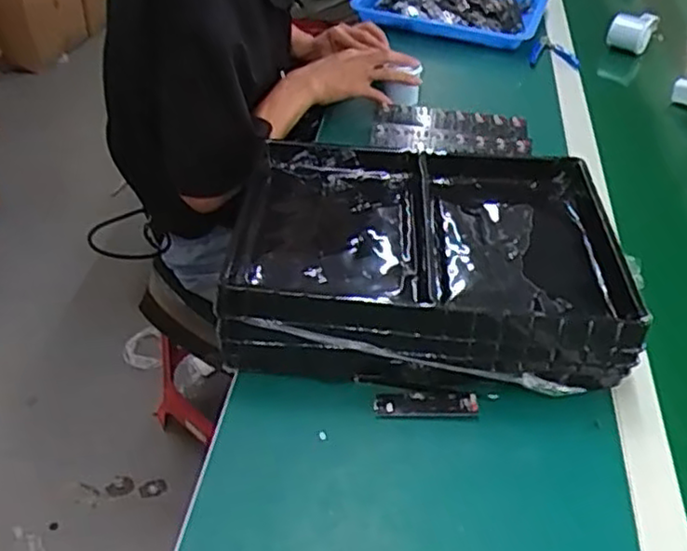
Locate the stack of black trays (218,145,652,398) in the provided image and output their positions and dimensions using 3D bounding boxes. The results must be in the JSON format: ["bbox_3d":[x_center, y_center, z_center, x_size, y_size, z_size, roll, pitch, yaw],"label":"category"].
[{"bbox_3d":[0.077,-0.027,0.727,0.374,0.094,0.295,4,41,3],"label":"stack of black trays"}]

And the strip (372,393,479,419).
[{"bbox_3d":[0.075,0.117,0.633,0.093,0.007,0.025,1,41,0],"label":"strip"}]

